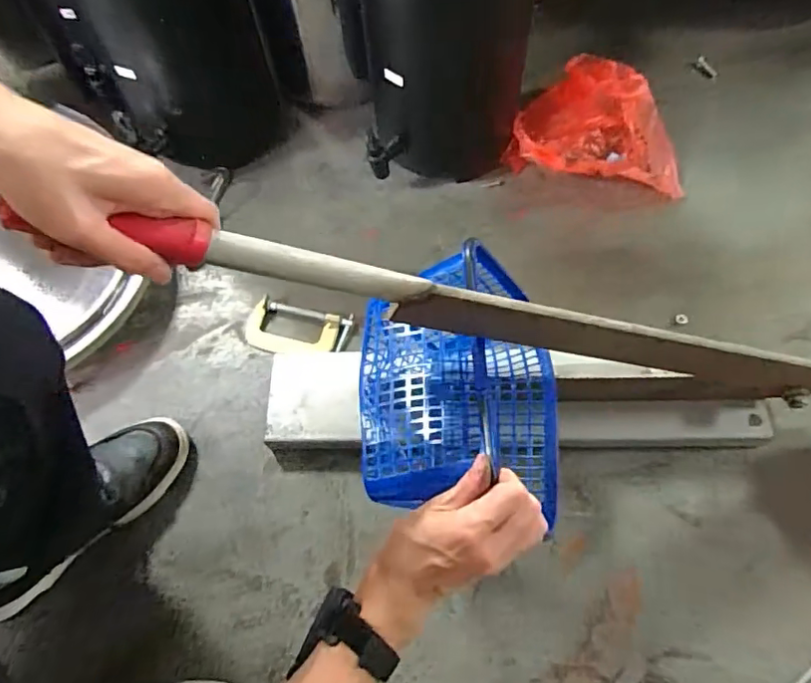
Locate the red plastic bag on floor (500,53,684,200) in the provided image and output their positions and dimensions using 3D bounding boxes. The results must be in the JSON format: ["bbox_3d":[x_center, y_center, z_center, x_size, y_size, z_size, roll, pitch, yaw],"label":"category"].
[{"bbox_3d":[0.304,-0.330,0.863,0.261,0.101,0.181,15,64,11],"label":"red plastic bag on floor"}]

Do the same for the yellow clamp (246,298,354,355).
[{"bbox_3d":[-0.149,-0.016,0.768,0.146,0.016,0.070,6,63,7],"label":"yellow clamp"}]

